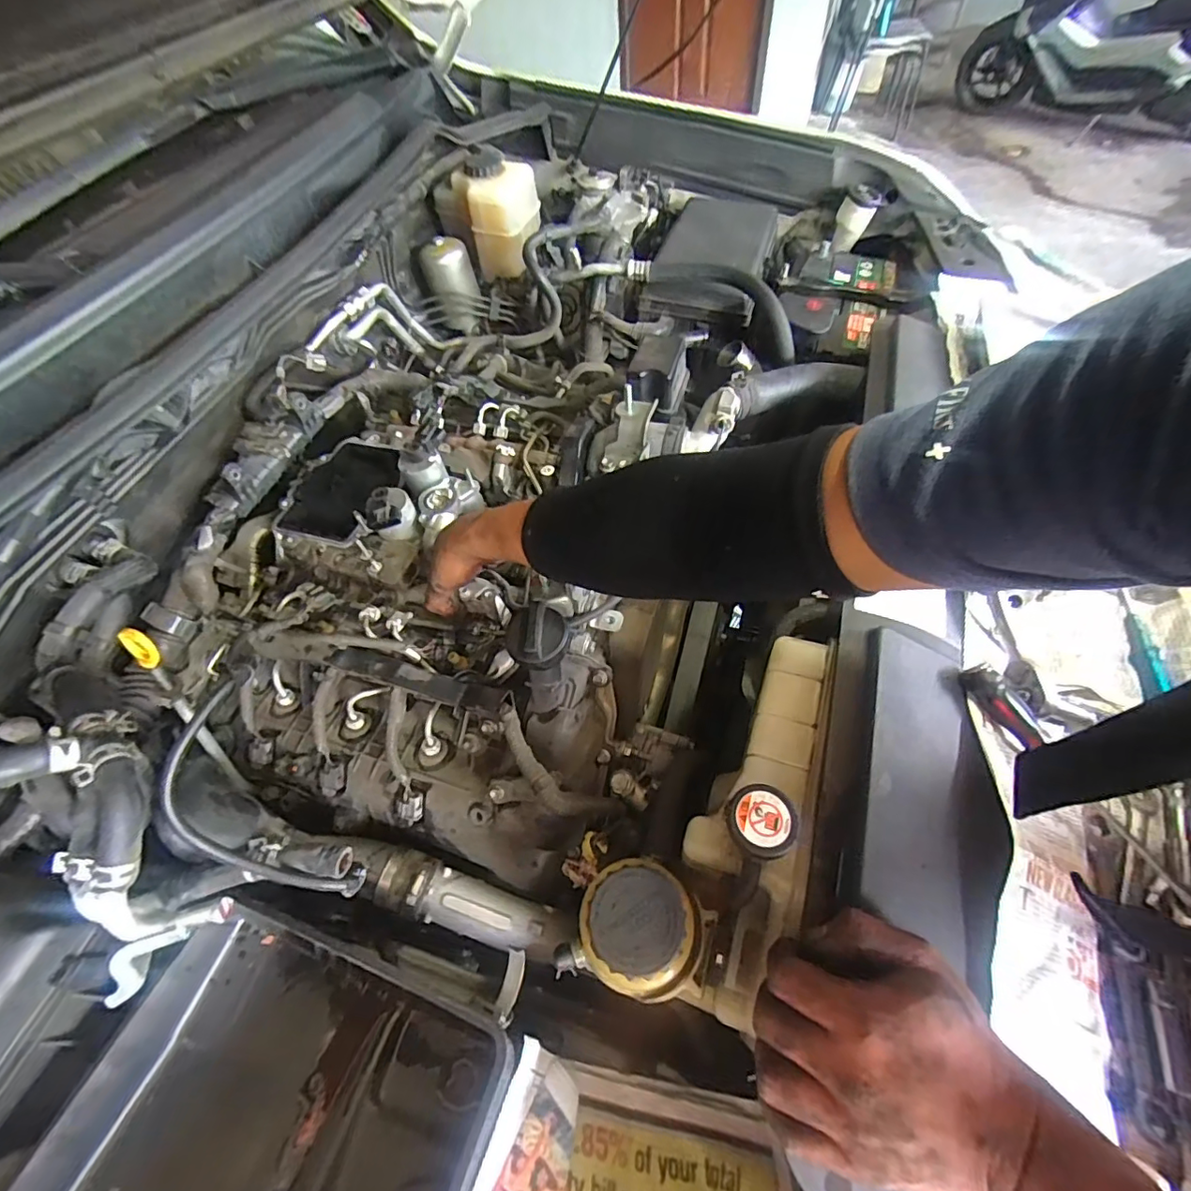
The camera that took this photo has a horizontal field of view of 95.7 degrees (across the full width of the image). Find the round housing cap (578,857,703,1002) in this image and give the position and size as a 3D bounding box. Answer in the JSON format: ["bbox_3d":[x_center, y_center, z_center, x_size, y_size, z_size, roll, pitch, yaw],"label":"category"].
[{"bbox_3d":[0.031,0.224,0.367,0.080,0.023,0.076,-2,56,3],"label":"round housing cap"}]

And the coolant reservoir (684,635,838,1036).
[{"bbox_3d":[0.128,0.162,0.431,0.083,0.111,0.292,14,58,13],"label":"coolant reservoir"}]

